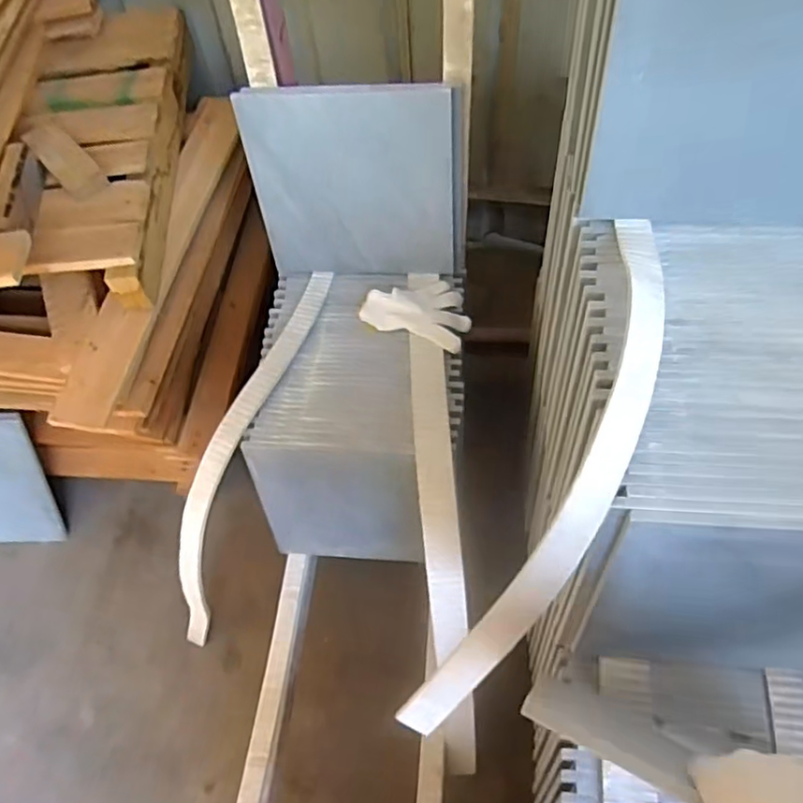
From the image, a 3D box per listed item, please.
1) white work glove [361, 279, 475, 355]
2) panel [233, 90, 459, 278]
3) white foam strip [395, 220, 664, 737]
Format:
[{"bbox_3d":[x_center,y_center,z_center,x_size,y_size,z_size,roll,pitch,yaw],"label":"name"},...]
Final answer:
[{"bbox_3d":[0.033,-0.157,1.044,0.170,0.030,0.122,20,60,18],"label":"white work glove"},{"bbox_3d":[-0.065,-0.319,0.979,0.306,0.302,0.011,1,51,5],"label":"panel"},{"bbox_3d":[0.151,0.047,0.589,0.037,0.129,0.553,30,78,-22],"label":"white foam strip"}]

